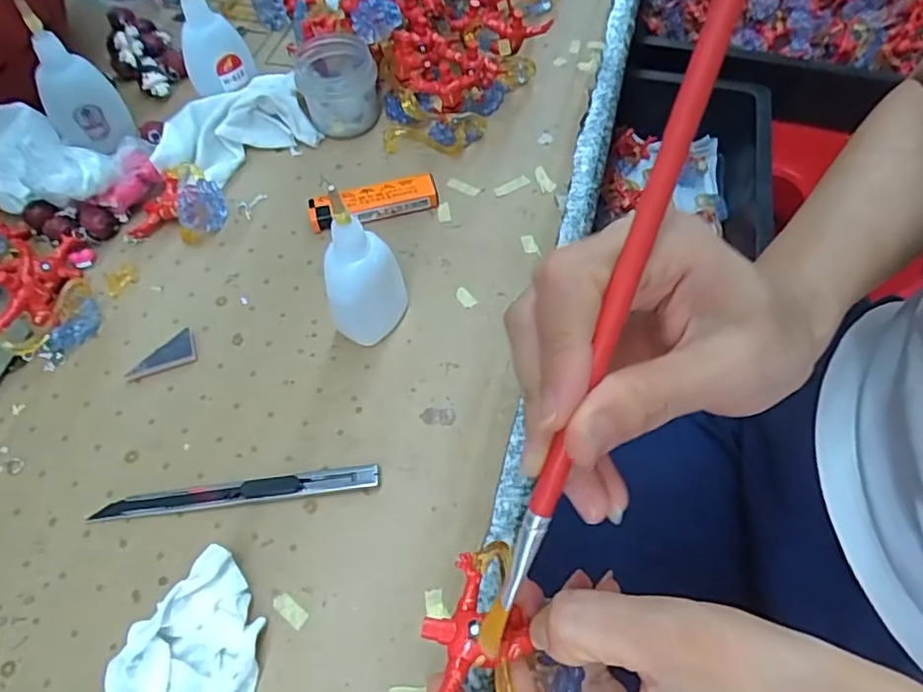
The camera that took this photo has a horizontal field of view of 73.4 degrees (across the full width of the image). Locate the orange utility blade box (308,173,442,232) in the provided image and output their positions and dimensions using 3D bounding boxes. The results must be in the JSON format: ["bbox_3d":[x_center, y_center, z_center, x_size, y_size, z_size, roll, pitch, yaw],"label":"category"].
[{"bbox_3d":[-0.056,-0.090,0.391,0.079,0.016,0.020,-12,59,-6],"label":"orange utility blade box"}]

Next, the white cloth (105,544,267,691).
[{"bbox_3d":[-0.117,0.139,0.250,0.052,0.026,0.095,35,65,20],"label":"white cloth"}]

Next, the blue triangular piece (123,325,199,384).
[{"bbox_3d":[-0.168,0.006,0.346,0.038,0.006,0.021,-22,60,-12],"label":"blue triangular piece"}]

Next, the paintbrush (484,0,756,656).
[{"bbox_3d":[0.048,-0.027,0.166,0.009,0.006,0.255,21,103,13],"label":"paintbrush"}]

